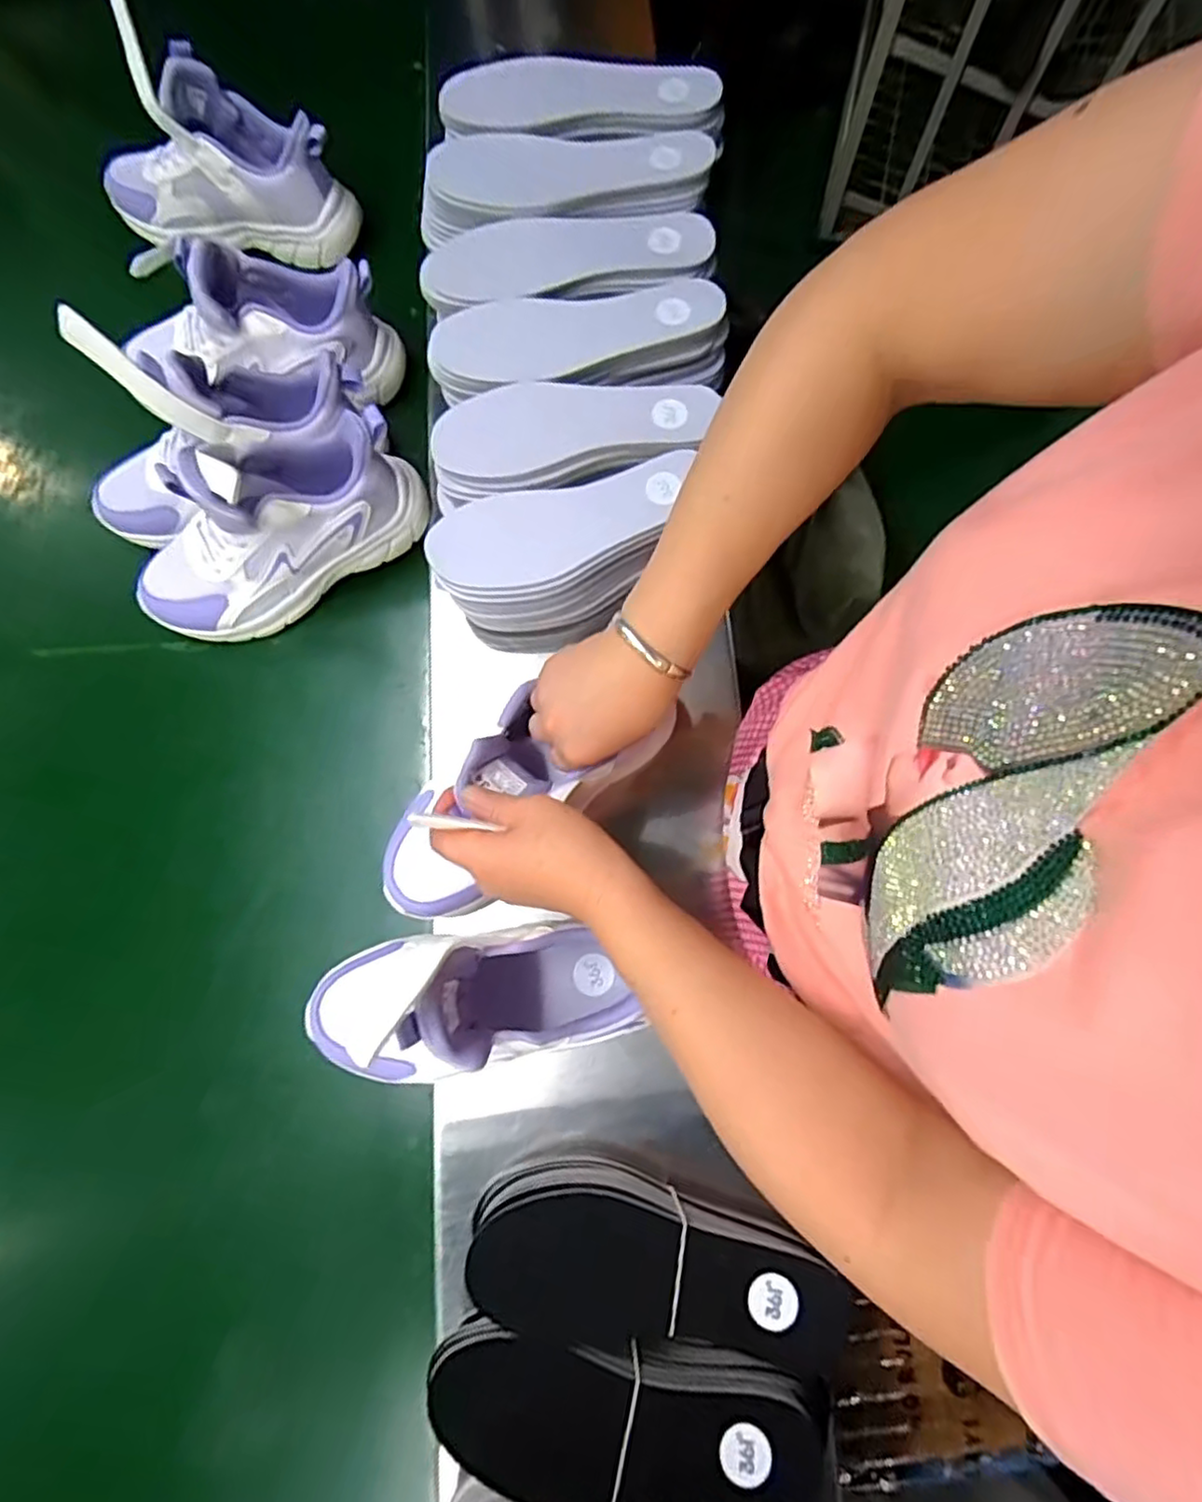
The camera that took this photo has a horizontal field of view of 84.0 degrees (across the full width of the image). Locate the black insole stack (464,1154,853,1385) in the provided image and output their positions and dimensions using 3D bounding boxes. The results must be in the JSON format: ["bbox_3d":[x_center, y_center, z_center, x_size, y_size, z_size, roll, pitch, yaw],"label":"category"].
[{"bbox_3d":[0.031,0.297,0.392,0.209,0.043,0.082,5,76,1],"label":"black insole stack"}]

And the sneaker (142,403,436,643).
[{"bbox_3d":[-0.252,-0.173,0.509,0.228,0.139,0.081,-23,77,-6],"label":"sneaker"}]

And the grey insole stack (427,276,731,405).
[{"bbox_3d":[-0.018,-0.331,0.545,0.243,0.043,0.085,-9,76,-3],"label":"grey insole stack"}]

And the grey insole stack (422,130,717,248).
[{"bbox_3d":[-0.031,-0.485,0.581,0.245,0.044,0.095,1,76,0],"label":"grey insole stack"}]

